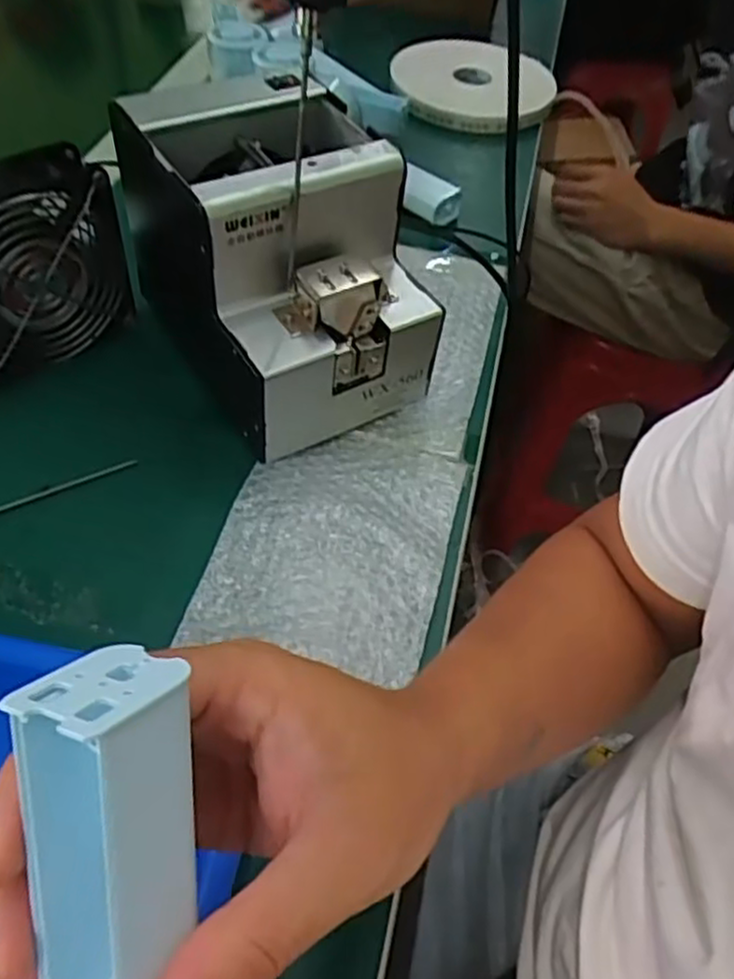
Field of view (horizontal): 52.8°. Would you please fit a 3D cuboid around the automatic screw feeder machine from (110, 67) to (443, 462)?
[{"bbox_3d":[-0.057,-0.141,0.457,0.137,0.146,0.184,-24,57,-22],"label":"automatic screw feeder machine"}]

